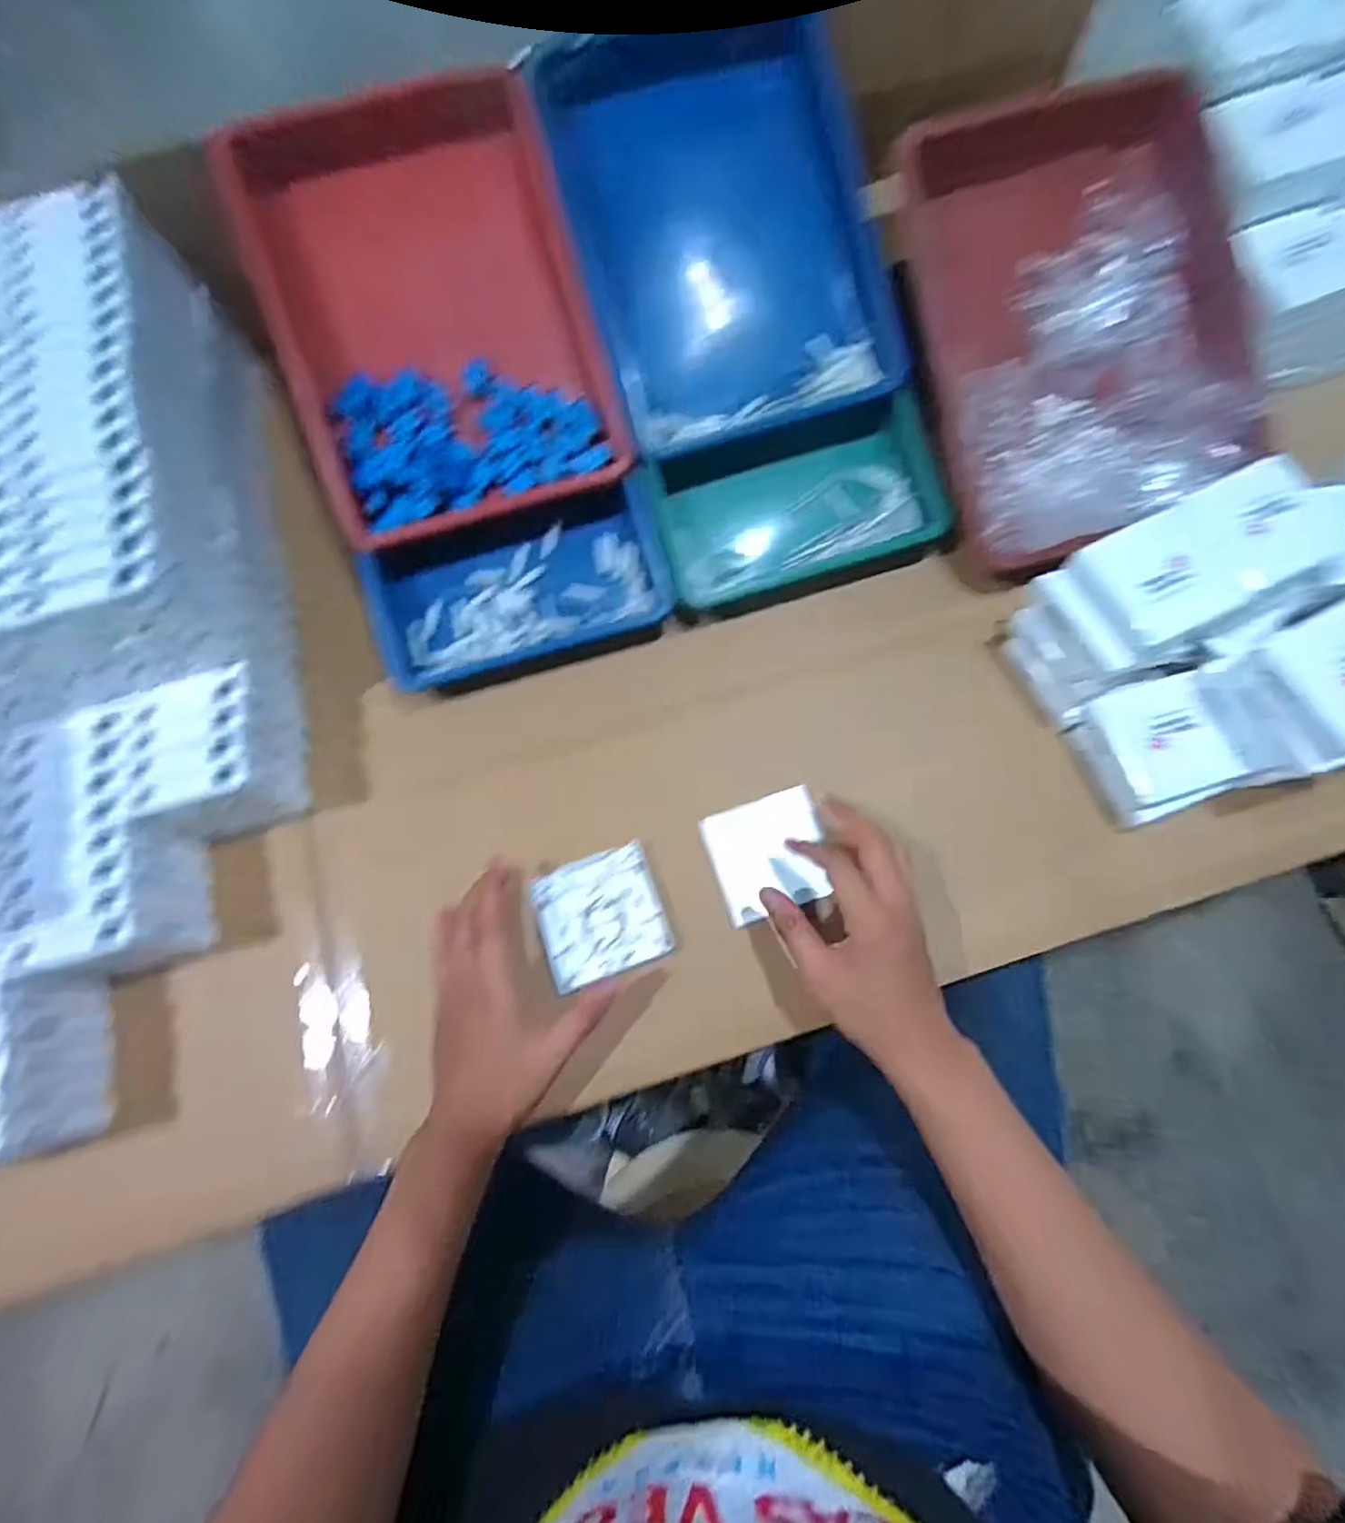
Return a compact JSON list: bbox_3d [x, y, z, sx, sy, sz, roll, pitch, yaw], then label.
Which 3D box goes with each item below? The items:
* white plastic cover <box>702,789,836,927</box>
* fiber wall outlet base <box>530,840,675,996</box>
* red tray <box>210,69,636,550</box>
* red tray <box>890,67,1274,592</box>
[{"bbox_3d":[0.075,0.073,0.515,0.088,0.014,0.087,-17,74,-3],"label":"white plastic cover"},{"bbox_3d":[-0.054,0.117,0.504,0.092,0.011,0.089,-20,74,-4],"label":"fiber wall outlet base"},{"bbox_3d":[-0.190,-0.346,0.534,0.234,0.061,0.292,-18,103,-8],"label":"red tray"},{"bbox_3d":[0.331,-0.353,0.532,0.253,0.072,0.361,-15,97,3],"label":"red tray"}]

